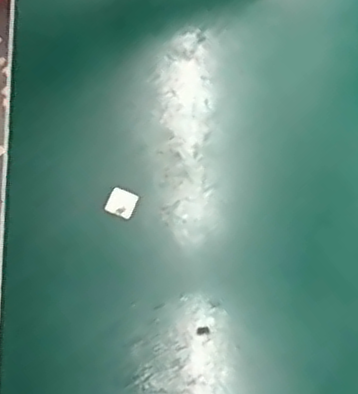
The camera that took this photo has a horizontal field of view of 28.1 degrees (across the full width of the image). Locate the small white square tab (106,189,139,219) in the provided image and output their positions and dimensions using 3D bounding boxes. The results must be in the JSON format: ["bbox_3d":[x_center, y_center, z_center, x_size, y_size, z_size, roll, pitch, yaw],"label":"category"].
[{"bbox_3d":[-0.034,0.004,0.424,0.015,0.004,0.016,21,70,6],"label":"small white square tab"}]

